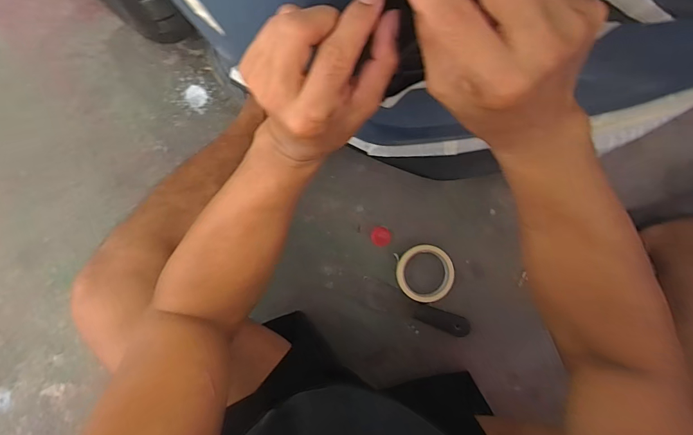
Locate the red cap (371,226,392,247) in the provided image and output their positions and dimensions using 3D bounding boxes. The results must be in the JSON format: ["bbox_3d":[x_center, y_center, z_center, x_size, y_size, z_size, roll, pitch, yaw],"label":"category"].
[{"bbox_3d":[0.064,0.036,0.717,0.037,0.006,0.036,0,84,-1],"label":"red cap"}]

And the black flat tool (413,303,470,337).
[{"bbox_3d":[0.171,0.183,0.685,0.102,0.018,0.034,20,84,1],"label":"black flat tool"}]

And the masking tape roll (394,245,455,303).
[{"bbox_3d":[0.139,0.098,0.681,0.100,0.017,0.098,-3,84,-1],"label":"masking tape roll"}]

